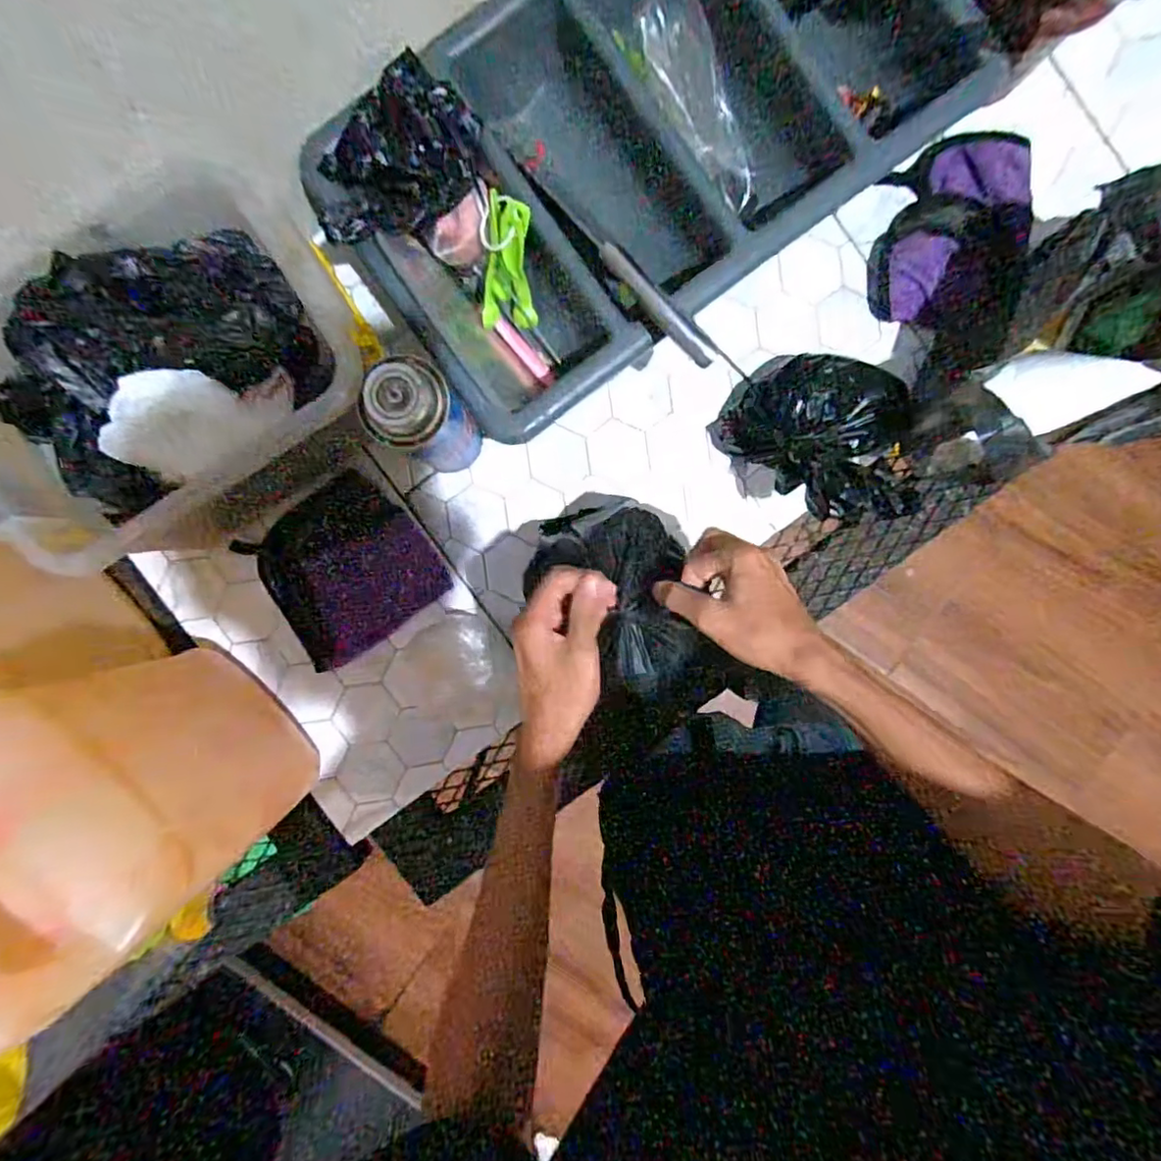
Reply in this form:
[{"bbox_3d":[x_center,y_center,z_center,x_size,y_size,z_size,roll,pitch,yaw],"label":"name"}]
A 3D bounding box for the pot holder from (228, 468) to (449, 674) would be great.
[{"bbox_3d":[-0.230,-0.013,0.602,0.154,0.022,0.153,-36,91,2],"label":"pot holder"}]

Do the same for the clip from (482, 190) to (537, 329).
[{"bbox_3d":[-0.061,-0.273,0.532,0.045,0.106,0.029,9,53,0],"label":"clip"}]

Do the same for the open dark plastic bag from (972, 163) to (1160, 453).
[{"bbox_3d":[0.429,-0.207,0.487,0.080,0.177,0.186,-7,92,1],"label":"open dark plastic bag"}]

